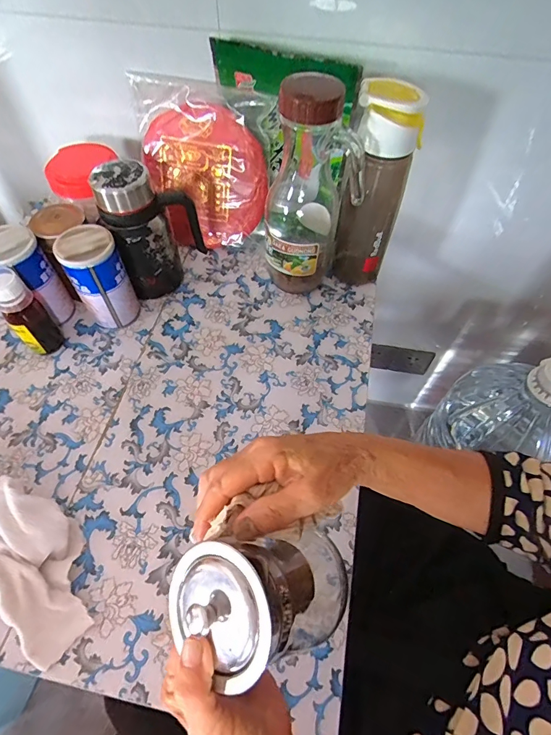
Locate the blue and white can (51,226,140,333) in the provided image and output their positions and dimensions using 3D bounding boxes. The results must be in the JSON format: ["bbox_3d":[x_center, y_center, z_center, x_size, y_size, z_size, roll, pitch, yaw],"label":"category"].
[{"bbox_3d":[-0.219,-0.108,0.505,0.063,0.127,0.058,0,57,-1],"label":"blue and white can"}]

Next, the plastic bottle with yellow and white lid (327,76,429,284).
[{"bbox_3d":[0.121,-0.212,0.507,0.074,0.248,0.077,7,57,4],"label":"plastic bottle with yellow and white lid"}]

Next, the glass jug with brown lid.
[{"bbox_3d":[0.041,-0.212,0.499,0.103,0.251,0.114,-1,57,-2],"label":"glass jug with brown lid"}]

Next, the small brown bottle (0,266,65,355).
[{"bbox_3d":[-0.294,-0.060,0.477,0.040,0.118,0.046,-34,63,-21],"label":"small brown bottle"}]

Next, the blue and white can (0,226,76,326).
[{"bbox_3d":[-0.303,-0.107,0.500,0.074,0.129,0.062,12,57,7],"label":"blue and white can"}]

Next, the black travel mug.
[{"bbox_3d":[-0.160,-0.180,0.529,0.111,0.167,0.070,-30,62,-19],"label":"black travel mug"}]

